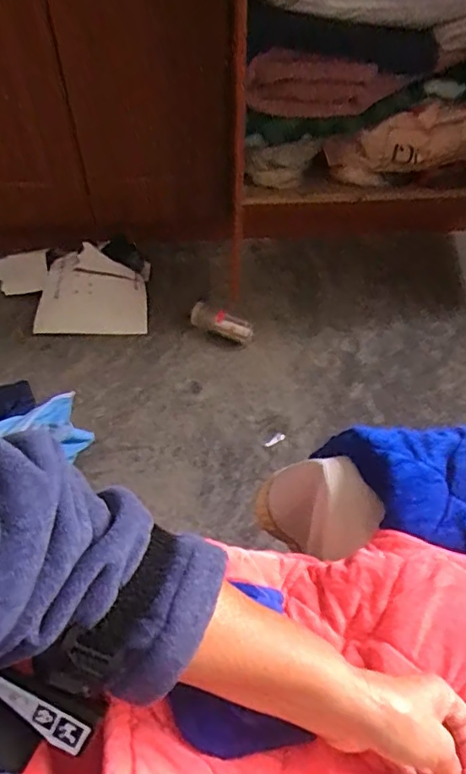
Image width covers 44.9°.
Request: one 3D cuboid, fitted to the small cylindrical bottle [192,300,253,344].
[{"bbox_3d":[-0.022,-0.152,1.316,0.145,0.050,0.049,22,54,17],"label":"small cylindrical bottle"}]

